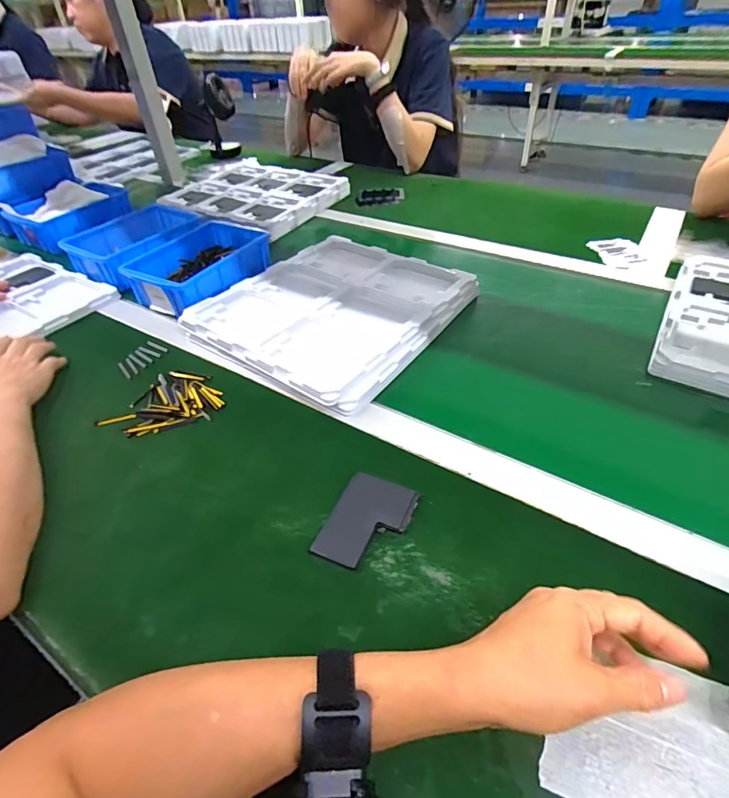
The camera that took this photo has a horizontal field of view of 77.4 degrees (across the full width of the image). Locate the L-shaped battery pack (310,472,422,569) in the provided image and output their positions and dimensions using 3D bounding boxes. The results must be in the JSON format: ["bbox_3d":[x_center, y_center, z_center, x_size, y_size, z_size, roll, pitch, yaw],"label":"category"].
[{"bbox_3d":[0.002,0.104,0.388,0.066,0.010,0.085,14,46,18],"label":"L-shaped battery pack"}]

